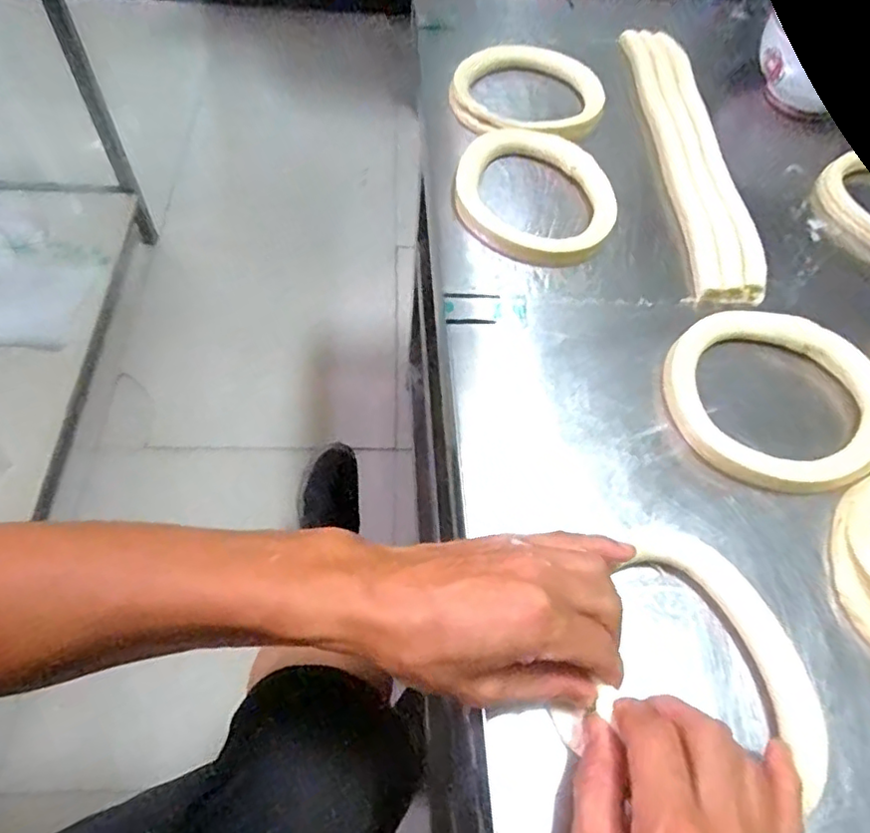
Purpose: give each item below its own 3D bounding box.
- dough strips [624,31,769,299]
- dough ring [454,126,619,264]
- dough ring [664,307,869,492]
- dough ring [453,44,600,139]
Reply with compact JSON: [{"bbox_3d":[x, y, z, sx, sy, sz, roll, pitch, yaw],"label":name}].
[{"bbox_3d":[0.241,-0.267,0.598,0.074,0.016,0.401,3,57,-3],"label":"dough strips"},{"bbox_3d":[0.085,-0.192,0.535,0.133,0.020,0.146,4,57,-3],"label":"dough ring"},{"bbox_3d":[0.243,-0.016,0.440,0.153,0.017,0.141,2,58,-4],"label":"dough ring"},{"bbox_3d":[0.091,-0.321,0.616,0.148,0.024,0.154,2,58,-4],"label":"dough ring"}]

